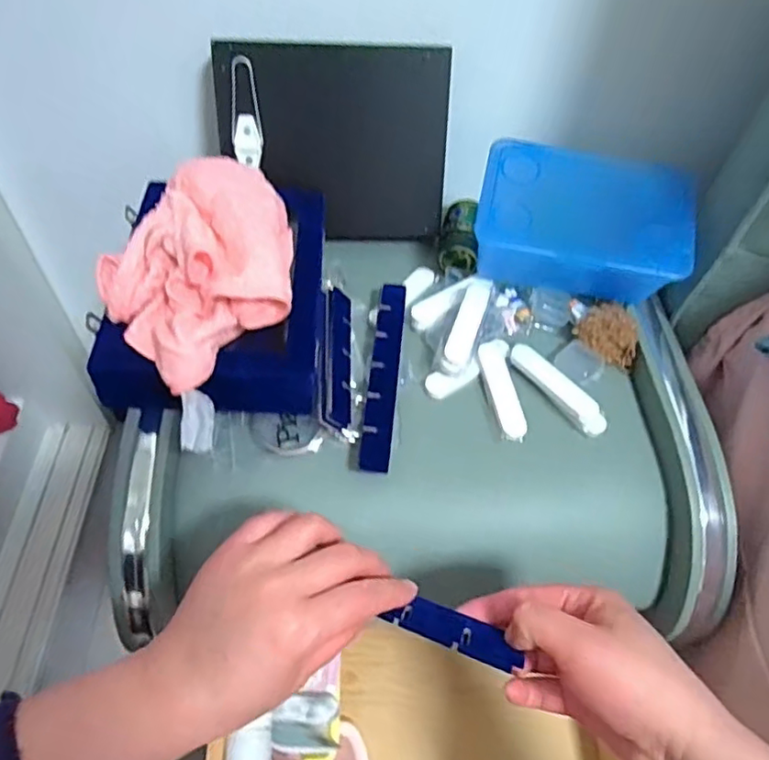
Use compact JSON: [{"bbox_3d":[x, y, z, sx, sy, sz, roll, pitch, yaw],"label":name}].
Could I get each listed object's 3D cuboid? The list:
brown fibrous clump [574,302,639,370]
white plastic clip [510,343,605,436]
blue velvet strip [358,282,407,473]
[{"bbox_3d":[0.196,-0.041,0.520,0.054,0.038,0.044,27,56,15],"label":"brown fibrous clump"},{"bbox_3d":[0.142,0.007,0.495,0.024,0.016,0.096,-30,61,-24],"label":"white plastic clip"},{"bbox_3d":[0.001,-0.006,0.485,0.022,0.016,0.183,7,53,0],"label":"blue velvet strip"}]

